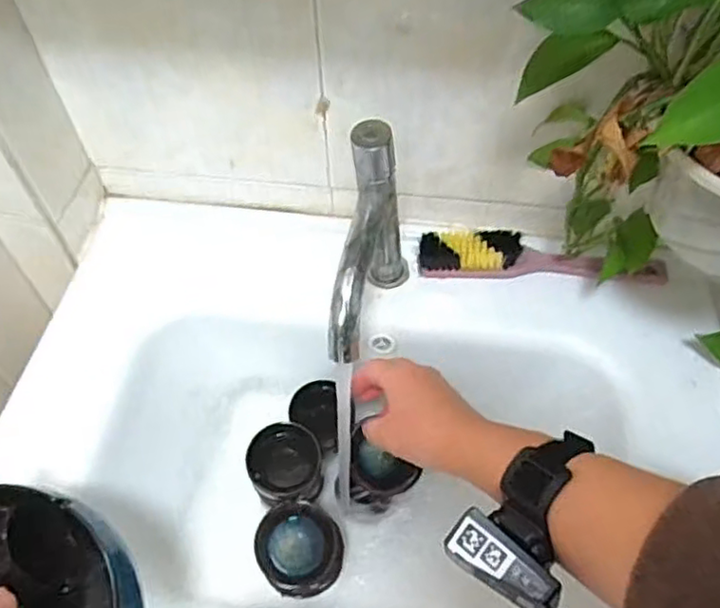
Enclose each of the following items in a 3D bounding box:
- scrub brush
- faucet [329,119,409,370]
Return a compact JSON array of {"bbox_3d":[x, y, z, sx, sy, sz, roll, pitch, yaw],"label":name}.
[{"bbox_3d":[0.172,-0.043,0.599,0.230,0.041,0.033,4,52,2],"label":"scrub brush"},{"bbox_3d":[0.010,-0.035,0.499,0.048,0.183,0.167,8,52,5],"label":"faucet"}]

